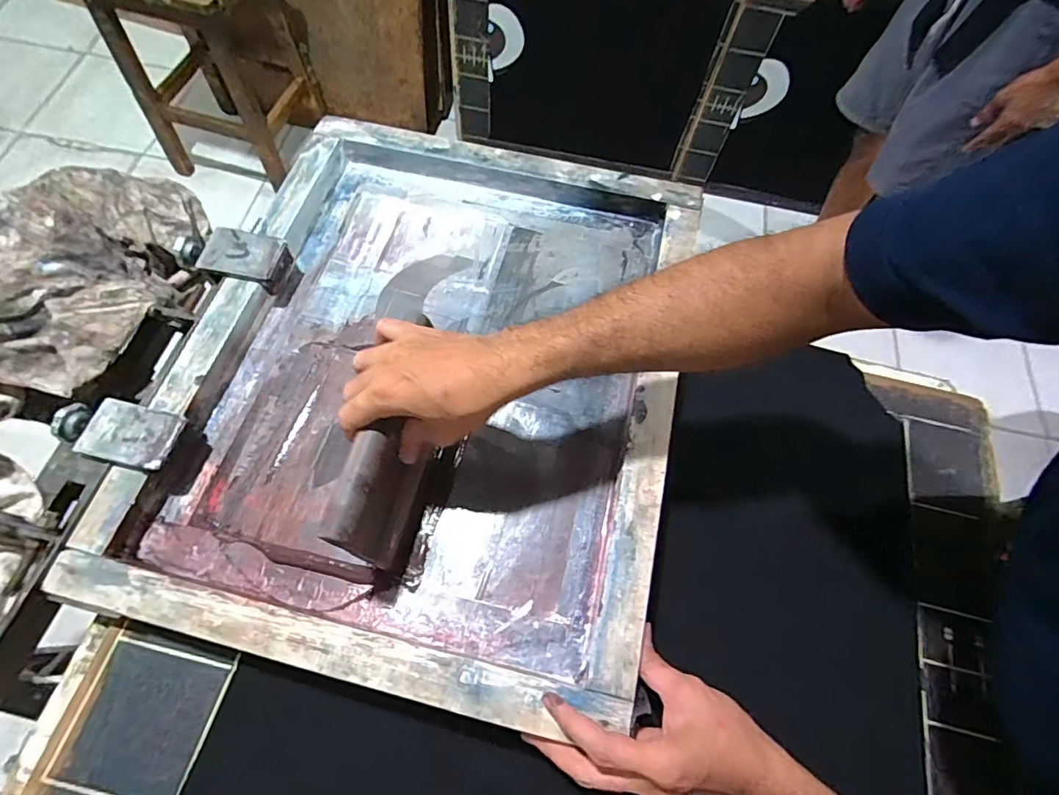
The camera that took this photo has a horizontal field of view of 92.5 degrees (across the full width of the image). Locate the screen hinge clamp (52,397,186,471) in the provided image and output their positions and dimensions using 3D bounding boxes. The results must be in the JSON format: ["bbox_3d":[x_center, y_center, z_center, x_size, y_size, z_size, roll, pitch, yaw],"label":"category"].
[{"bbox_3d":[-0.368,0.030,0.452,0.118,0.027,0.052,14,67,2],"label":"screen hinge clamp"}]

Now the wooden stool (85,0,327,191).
[{"bbox_3d":[-0.864,-0.927,1.380,0.427,0.505,0.340,15,67,3],"label":"wooden stool"}]

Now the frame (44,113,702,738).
[{"bbox_3d":[-0.091,-0.037,0.508,0.458,0.050,0.558,14,65,5],"label":"frame"}]

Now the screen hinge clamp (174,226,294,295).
[{"bbox_3d":[-0.318,-0.149,0.547,0.118,0.043,0.060,12,66,5],"label":"screen hinge clamp"}]

